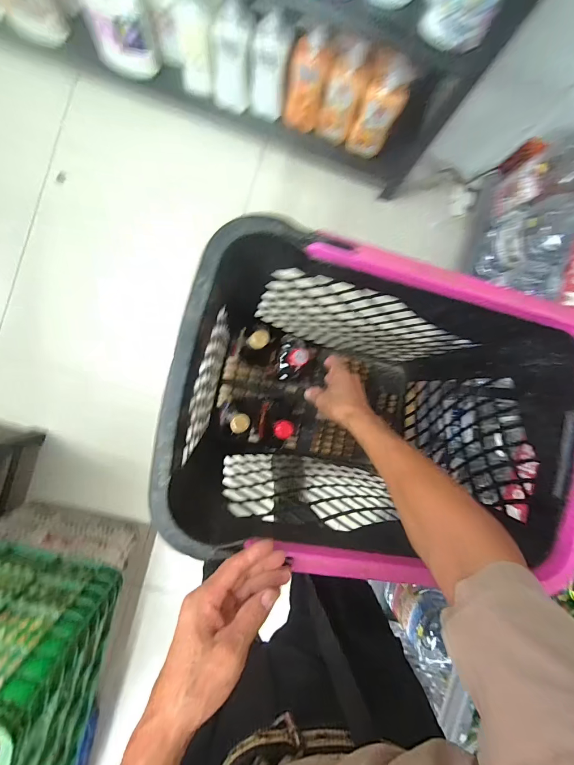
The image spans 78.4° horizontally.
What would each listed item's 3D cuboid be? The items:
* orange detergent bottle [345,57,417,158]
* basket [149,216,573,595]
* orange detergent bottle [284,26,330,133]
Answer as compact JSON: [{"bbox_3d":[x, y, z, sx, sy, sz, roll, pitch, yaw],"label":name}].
[{"bbox_3d":[0.238,-0.710,0.928,0.093,0.258,0.085,19,89,-6],"label":"orange detergent bottle"},{"bbox_3d":[0.125,0.038,0.624,0.553,0.481,0.360,11,89,-6],"label":"basket"},{"bbox_3d":[0.047,-0.746,0.885,0.089,0.225,0.068,9,90,-6],"label":"orange detergent bottle"}]

